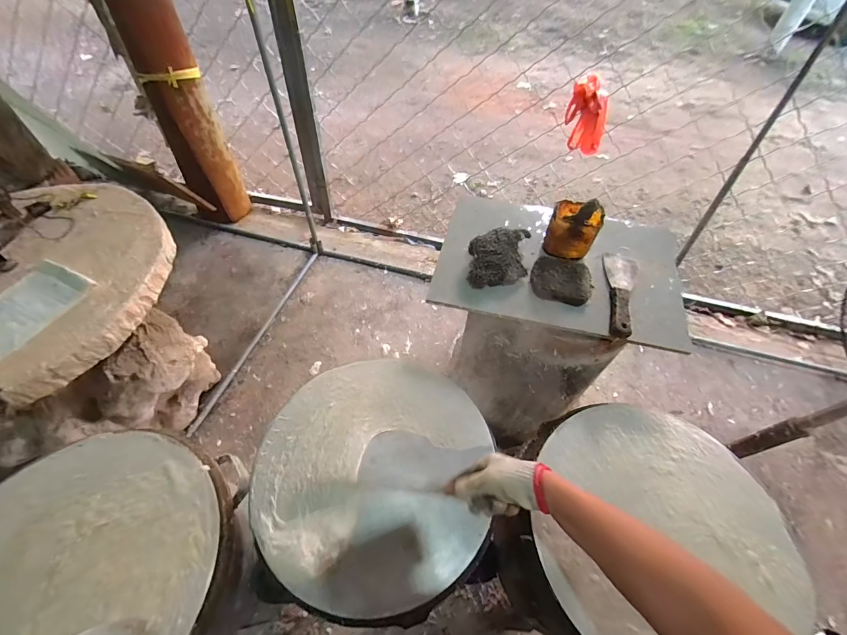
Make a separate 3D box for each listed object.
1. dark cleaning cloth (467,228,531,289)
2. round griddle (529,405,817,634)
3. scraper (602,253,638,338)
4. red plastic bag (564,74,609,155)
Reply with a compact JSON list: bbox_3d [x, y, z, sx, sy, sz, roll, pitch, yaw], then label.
[{"bbox_3d":[0.152,-0.125,0.738,0.118,0.044,0.136,5,54,2],"label":"dark cleaning cloth"},{"bbox_3d":[0.363,0.308,0.566,0.382,0.035,0.353,1,54,-1],"label":"round griddle"},{"bbox_3d":[0.384,-0.047,0.702,0.061,0.021,0.211,11,55,7],"label":"scraper"},{"bbox_3d":[0.664,-0.824,1.498,0.161,0.275,0.059,26,47,33],"label":"red plastic bag"}]

